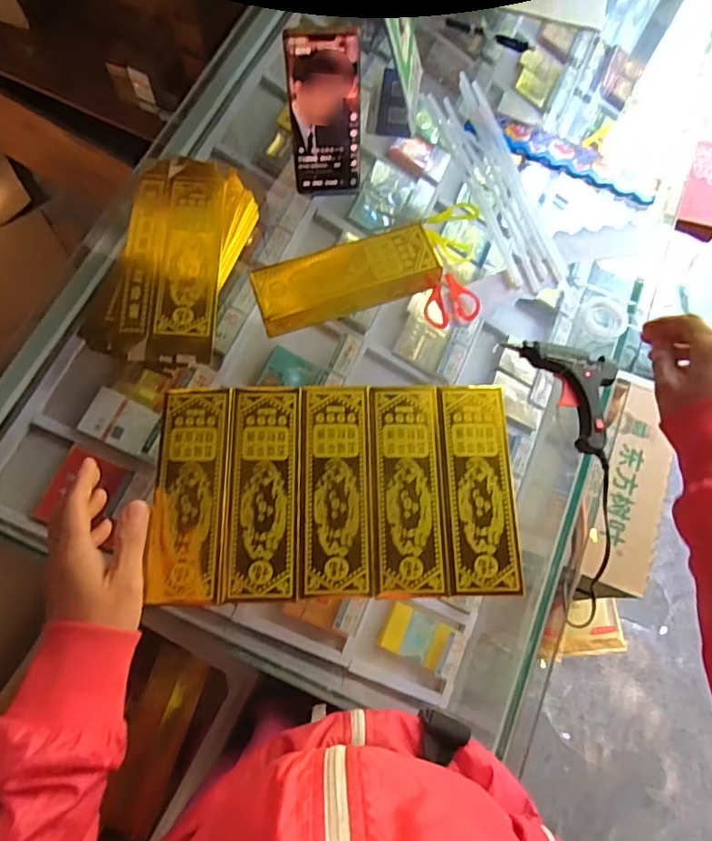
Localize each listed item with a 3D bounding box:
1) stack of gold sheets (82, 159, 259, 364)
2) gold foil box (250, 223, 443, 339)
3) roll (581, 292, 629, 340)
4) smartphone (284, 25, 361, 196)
[{"bbox_3d":[-0.194,-0.174,0.572,0.127,0.031,0.238,11,72,2],"label":"stack of gold sheets"},{"bbox_3d":[-0.011,-0.154,0.567,0.196,0.037,0.069,-18,74,-7],"label":"gold foil box"},{"bbox_3d":[0.272,-0.116,0.580,0.050,0.015,0.053,1,72,-2],"label":"roll"},{"bbox_3d":[-0.032,-0.323,0.567,0.073,0.162,0.007,-4,46,-3],"label":"smartphone"}]

